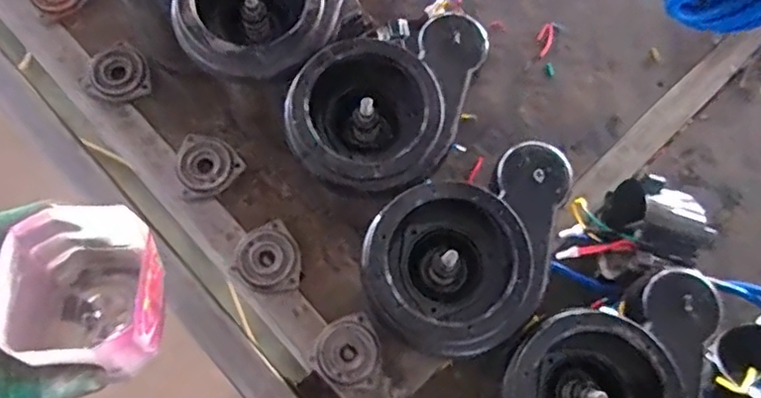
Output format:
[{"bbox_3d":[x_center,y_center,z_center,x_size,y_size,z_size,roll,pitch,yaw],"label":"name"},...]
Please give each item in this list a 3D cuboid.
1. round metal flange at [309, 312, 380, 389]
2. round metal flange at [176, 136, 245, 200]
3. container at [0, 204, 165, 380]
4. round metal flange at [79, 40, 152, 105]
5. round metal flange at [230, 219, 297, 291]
[{"bbox_3d":[-0.027,0.143,0.568,0.063,0.018,0.063,1,73,-2],"label":"round metal flange"},{"bbox_3d":[-0.176,-0.035,0.608,0.063,0.024,0.063,1,73,-2],"label":"round metal flange"},{"bbox_3d":[-0.178,0.059,0.377,0.084,0.102,0.088,1,73,-2],"label":"container"},{"bbox_3d":[-0.273,-0.127,0.644,0.065,0.028,0.068,1,73,-2],"label":"round metal flange"},{"bbox_3d":[-0.105,0.060,0.586,0.063,0.015,0.066,1,73,-2],"label":"round metal flange"}]

